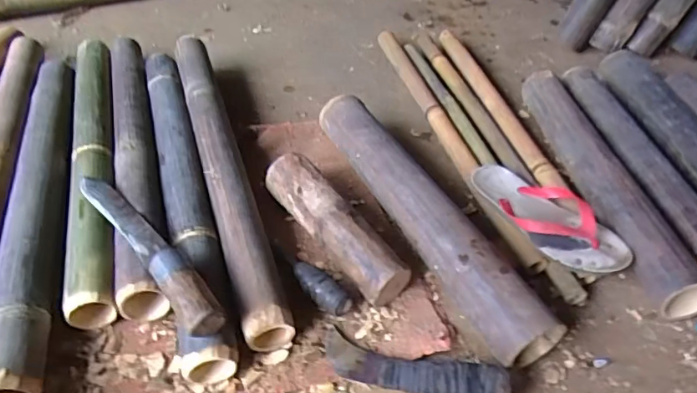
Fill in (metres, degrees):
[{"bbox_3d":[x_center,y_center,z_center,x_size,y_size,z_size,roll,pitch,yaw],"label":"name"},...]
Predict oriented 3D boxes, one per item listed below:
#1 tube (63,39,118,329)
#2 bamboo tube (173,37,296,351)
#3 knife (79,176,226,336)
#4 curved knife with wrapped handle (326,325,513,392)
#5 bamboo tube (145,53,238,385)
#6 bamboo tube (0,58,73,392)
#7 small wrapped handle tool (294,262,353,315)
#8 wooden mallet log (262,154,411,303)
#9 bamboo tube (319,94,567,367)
[{"bbox_3d":[-0.397,-0.071,0.814,0.061,0.069,0.632,-11,45,-16],"label":"tube"},{"bbox_3d":[-0.196,-0.060,0.788,0.052,0.054,0.646,-12,47,-16],"label":"bamboo tube"},{"bbox_3d":[-0.244,0.051,0.622,0.043,0.037,0.316,-30,52,-31],"label":"knife"},{"bbox_3d":[0.072,0.190,0.579,0.206,0.045,0.053,13,44,10],"label":"curved knife with wrapped handle"},{"bbox_3d":[-0.245,-0.028,0.770,0.067,0.075,0.641,-11,45,-16],"label":"bamboo tube"},{"bbox_3d":[-0.445,-0.013,0.754,0.071,0.071,0.681,-10,45,-15],"label":"bamboo tube"},{"bbox_3d":[-0.031,0.109,0.644,0.035,0.031,0.090,-27,51,-29],"label":"small wrapped handle tool"},{"bbox_3d":[-0.021,0.036,0.703,0.063,0.065,0.255,-26,51,-28],"label":"wooden mallet log"},{"bbox_3d":[0.095,0.021,0.733,0.070,0.088,0.487,-17,47,-21],"label":"bamboo tube"}]

